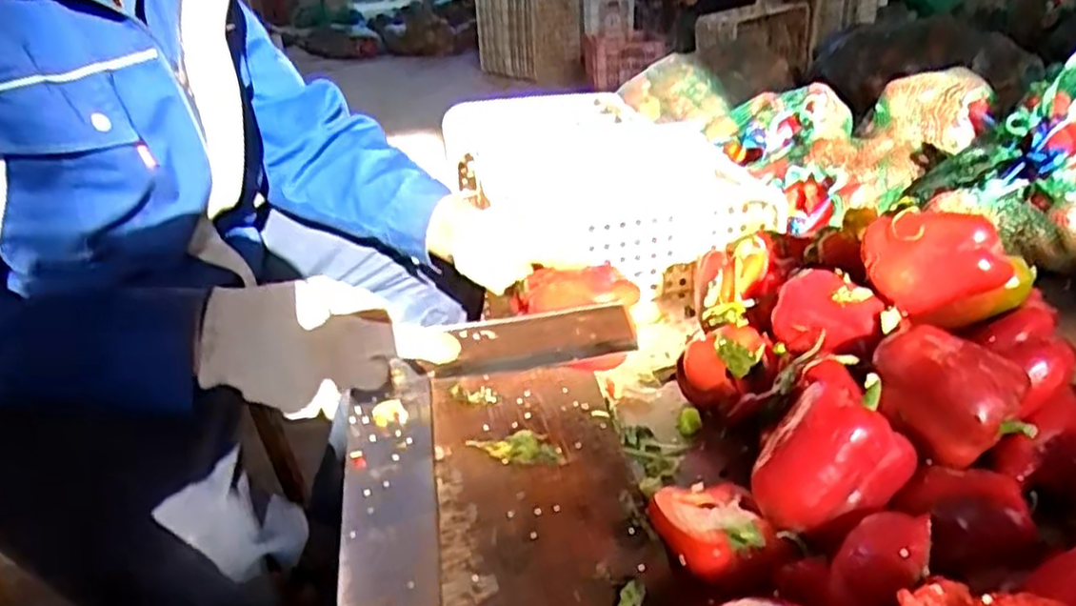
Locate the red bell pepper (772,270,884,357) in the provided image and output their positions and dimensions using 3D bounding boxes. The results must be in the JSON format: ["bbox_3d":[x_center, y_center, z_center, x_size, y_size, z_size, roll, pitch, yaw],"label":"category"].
[{"bbox_3d":[0.256,0.010,0.678,0.087,0.057,0.078,6,28,18],"label":"red bell pepper"}]

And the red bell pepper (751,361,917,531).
[{"bbox_3d":[0.214,0.113,0.539,0.089,0.117,0.073,35,6,-5],"label":"red bell pepper"}]

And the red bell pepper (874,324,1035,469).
[{"bbox_3d":[0.313,0.068,0.581,0.107,0.069,0.084,11,30,26],"label":"red bell pepper"}]

